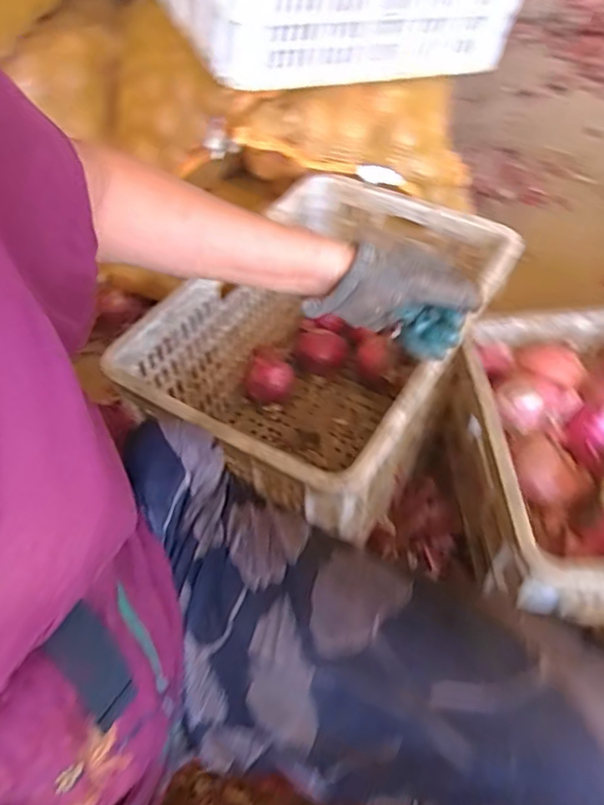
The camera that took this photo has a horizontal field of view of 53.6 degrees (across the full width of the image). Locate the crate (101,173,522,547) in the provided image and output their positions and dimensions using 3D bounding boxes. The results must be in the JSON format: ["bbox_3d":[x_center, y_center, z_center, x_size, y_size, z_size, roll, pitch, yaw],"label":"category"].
[{"bbox_3d":[0.042,-0.051,0.900,0.351,0.304,0.524,24,56,21],"label":"crate"}]

